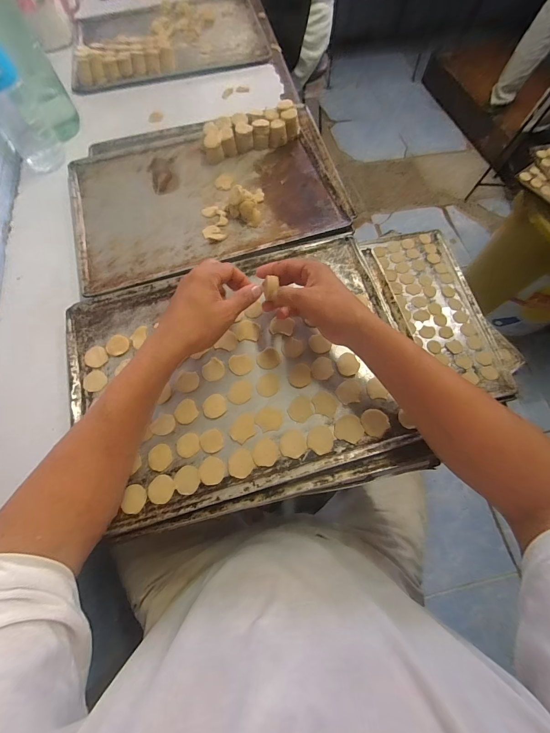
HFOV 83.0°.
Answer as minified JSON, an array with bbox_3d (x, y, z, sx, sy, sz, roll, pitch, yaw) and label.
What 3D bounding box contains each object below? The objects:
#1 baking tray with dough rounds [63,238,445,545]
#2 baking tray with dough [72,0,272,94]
[{"bbox_3d":[-0.045,0.008,0.433,0.447,0.034,0.349,-14,67,-5],"label":"baking tray with dough rounds"},{"bbox_3d":[-0.269,-0.841,0.777,0.478,0.044,0.349,-15,69,-6],"label":"baking tray with dough"}]

